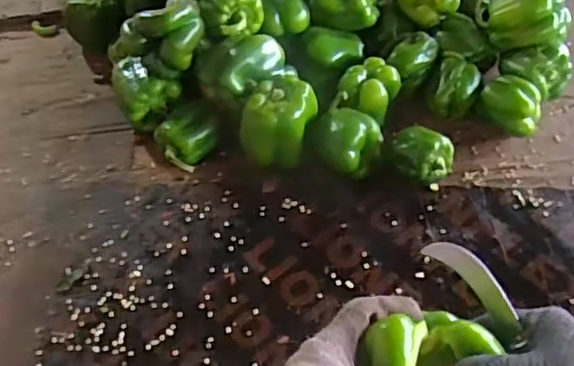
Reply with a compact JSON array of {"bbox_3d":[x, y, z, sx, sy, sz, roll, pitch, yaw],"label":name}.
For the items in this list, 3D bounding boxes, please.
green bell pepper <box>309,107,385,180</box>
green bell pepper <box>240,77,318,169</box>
[{"bbox_3d":[0.063,-0.047,0.673,0.063,0.051,0.082,-31,55,-19],"label":"green bell pepper"},{"bbox_3d":[-0.008,-0.067,0.686,0.074,0.063,0.081,12,53,14],"label":"green bell pepper"}]

